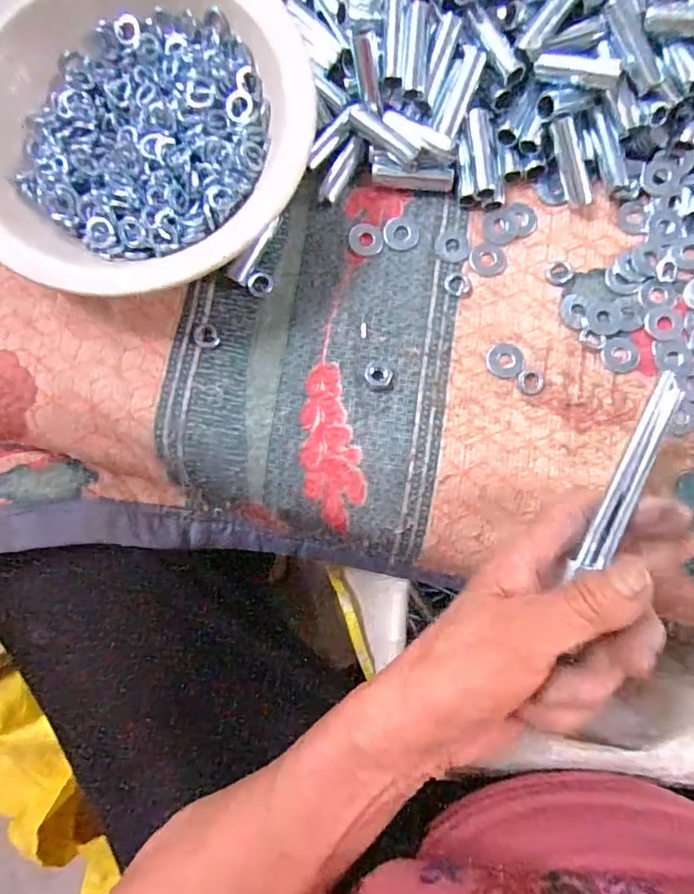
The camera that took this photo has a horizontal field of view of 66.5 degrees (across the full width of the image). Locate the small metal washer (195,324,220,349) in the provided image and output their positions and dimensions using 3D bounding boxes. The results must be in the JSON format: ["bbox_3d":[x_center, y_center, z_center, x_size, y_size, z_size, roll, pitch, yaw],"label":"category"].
[{"bbox_3d":[-0.071,-0.056,0.266,0.011,0.004,0.014,-29,83,-1],"label":"small metal washer"}]

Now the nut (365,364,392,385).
[{"bbox_3d":[0.016,-0.037,0.269,0.013,0.004,0.012,-1,84,3],"label":"nut"}]

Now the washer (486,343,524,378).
[{"bbox_3d":[0.081,-0.045,0.270,0.019,0.004,0.018,-3,84,2],"label":"washer"}]

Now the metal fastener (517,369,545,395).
[{"bbox_3d":[0.093,-0.033,0.268,0.014,0.004,0.013,0,84,3],"label":"metal fastener"}]

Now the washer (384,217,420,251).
[{"bbox_3d":[0.029,-0.114,0.281,0.018,0.004,0.019,-3,84,2],"label":"washer"}]

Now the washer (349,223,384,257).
[{"bbox_3d":[0.010,-0.110,0.281,0.018,0.004,0.018,-3,84,2],"label":"washer"}]

